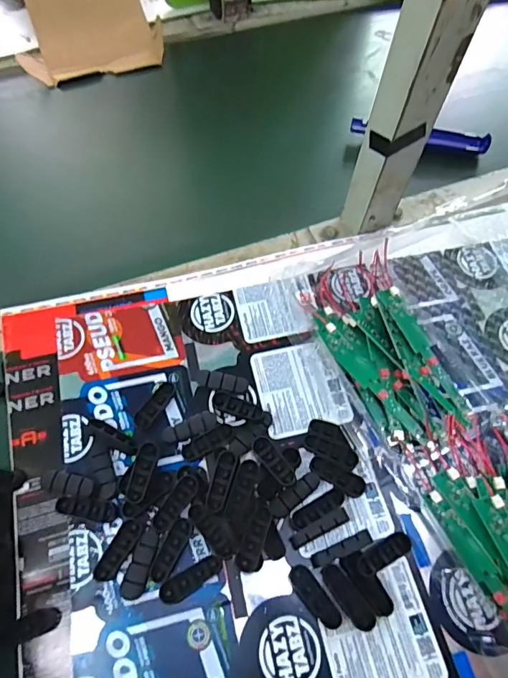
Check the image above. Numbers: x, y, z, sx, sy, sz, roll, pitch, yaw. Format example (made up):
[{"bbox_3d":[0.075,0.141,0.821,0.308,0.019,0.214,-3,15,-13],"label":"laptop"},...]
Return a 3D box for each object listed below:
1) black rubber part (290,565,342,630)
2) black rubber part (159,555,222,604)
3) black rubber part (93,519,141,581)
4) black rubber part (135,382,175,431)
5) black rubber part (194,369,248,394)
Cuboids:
[{"bbox_3d":[0.045,0.189,0.325,0.015,0.013,0.046,-33,68,-17],"label":"black rubber part"},{"bbox_3d":[-0.047,0.180,0.333,0.048,0.008,0.015,-25,66,-14],"label":"black rubber part"},{"bbox_3d":[-0.104,0.163,0.343,0.018,0.006,0.046,25,64,11],"label":"black rubber part"},{"bbox_3d":[-0.088,0.059,0.394,0.017,0.010,0.048,26,64,12],"label":"black rubber part"},{"bbox_3d":[-0.030,0.040,0.404,0.048,0.009,0.016,11,62,4],"label":"black rubber part"}]

